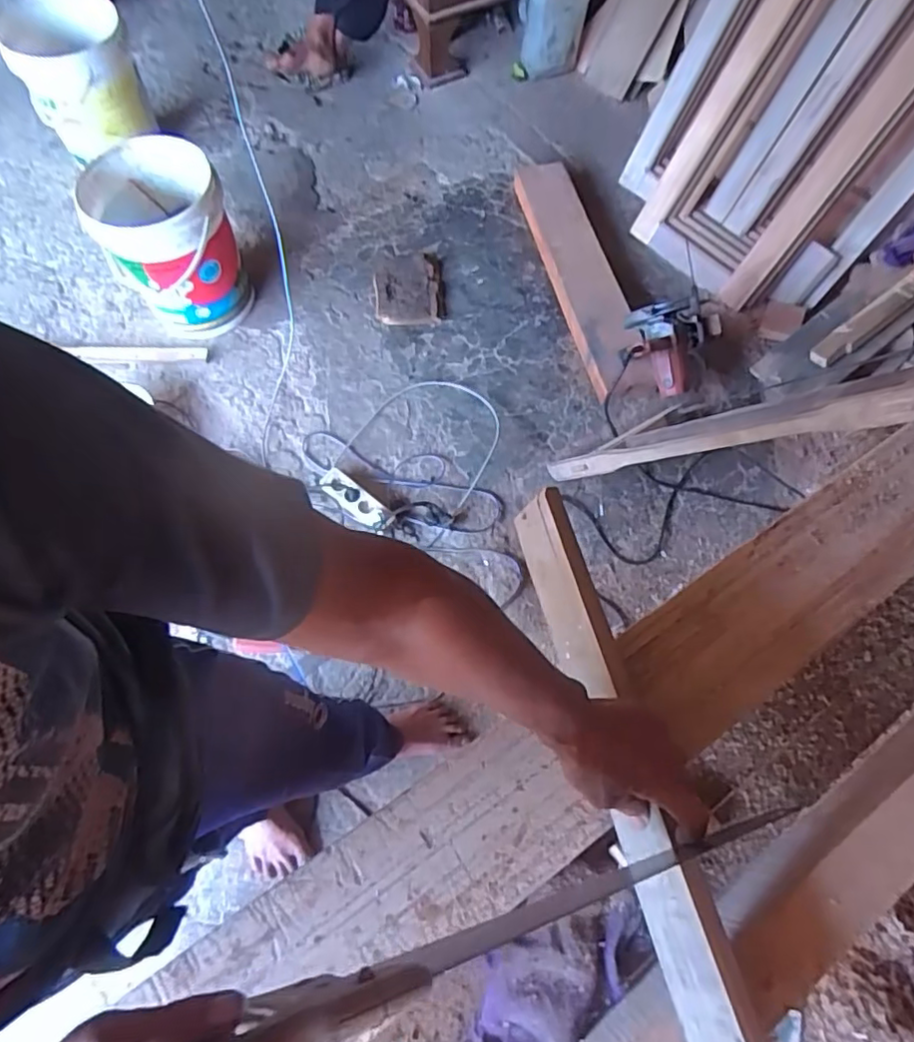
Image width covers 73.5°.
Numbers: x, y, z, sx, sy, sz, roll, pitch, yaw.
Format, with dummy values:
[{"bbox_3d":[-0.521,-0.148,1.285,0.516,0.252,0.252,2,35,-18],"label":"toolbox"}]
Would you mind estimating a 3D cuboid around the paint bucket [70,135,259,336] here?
[{"bbox_3d":[-0.701,-0.670,1.535,0.294,0.389,0.308,1,67,-1],"label":"paint bucket"}]

